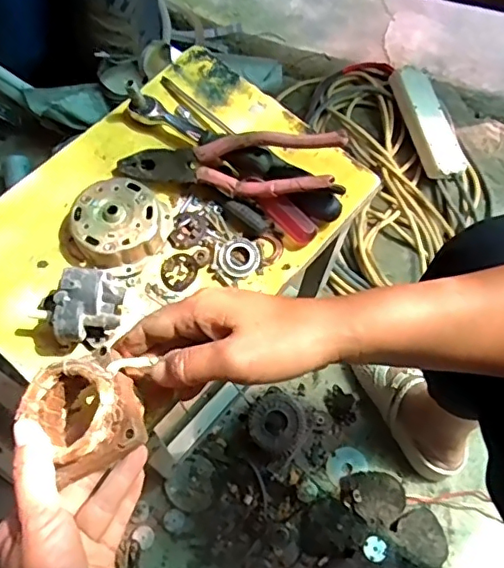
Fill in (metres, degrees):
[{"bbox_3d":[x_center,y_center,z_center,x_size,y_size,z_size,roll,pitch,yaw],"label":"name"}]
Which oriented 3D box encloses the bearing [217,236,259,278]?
[{"bbox_3d":[-0.012,-0.022,0.478,0.035,0.010,0.034,29,69,12],"label":"bearing"}]

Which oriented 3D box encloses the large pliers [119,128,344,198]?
[{"bbox_3d":[-0.019,-0.100,0.478,0.192,0.015,0.051,2,99,15],"label":"large pliers"}]

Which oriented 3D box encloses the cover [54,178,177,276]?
[{"bbox_3d":[-0.116,-0.050,0.471,0.081,0.030,0.077,22,68,9],"label":"cover"}]

